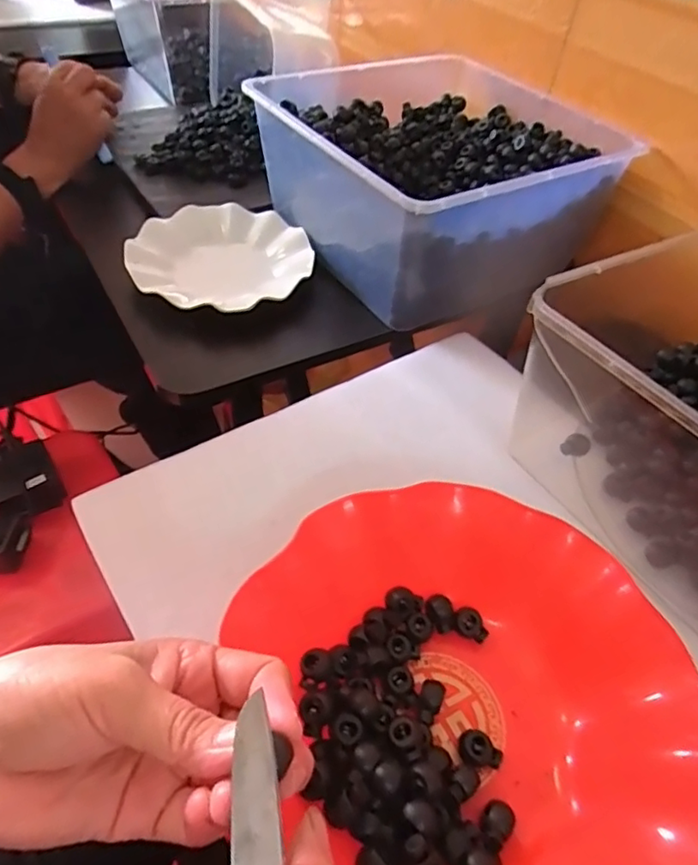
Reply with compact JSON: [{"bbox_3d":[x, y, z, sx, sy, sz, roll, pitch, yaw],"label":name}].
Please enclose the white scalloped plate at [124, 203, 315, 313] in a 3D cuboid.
[{"bbox_3d":[-0.131,-0.177,0.605,0.178,0.030,0.176,3,48,-3],"label":"white scalloped plate"}]

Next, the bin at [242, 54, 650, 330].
[{"bbox_3d":[0.086,-0.283,0.635,0.297,0.126,0.307,-24,55,-24],"label":"bin"}]

